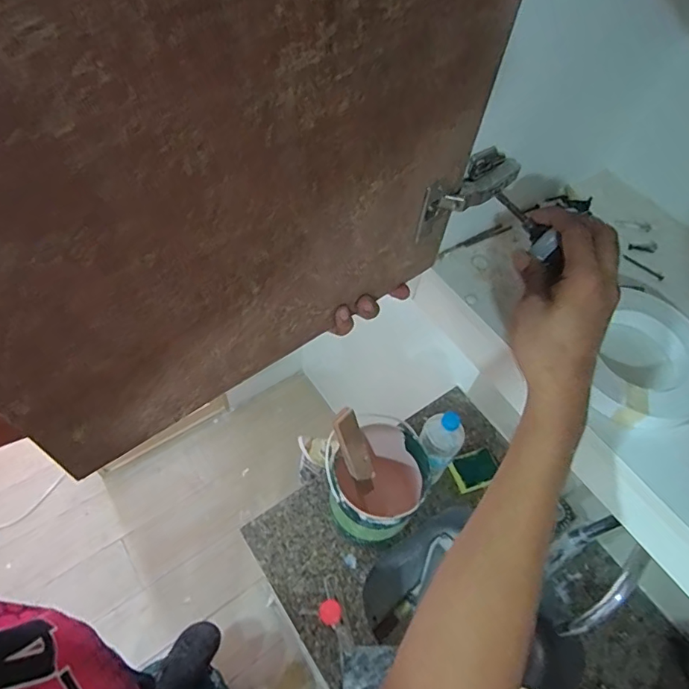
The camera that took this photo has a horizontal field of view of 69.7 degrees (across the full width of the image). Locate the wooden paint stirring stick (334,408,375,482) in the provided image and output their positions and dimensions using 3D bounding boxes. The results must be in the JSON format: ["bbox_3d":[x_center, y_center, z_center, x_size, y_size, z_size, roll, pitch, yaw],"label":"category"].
[{"bbox_3d":[0.018,0.180,0.879,0.052,0.161,0.022,-32,30,-22],"label":"wooden paint stirring stick"}]

